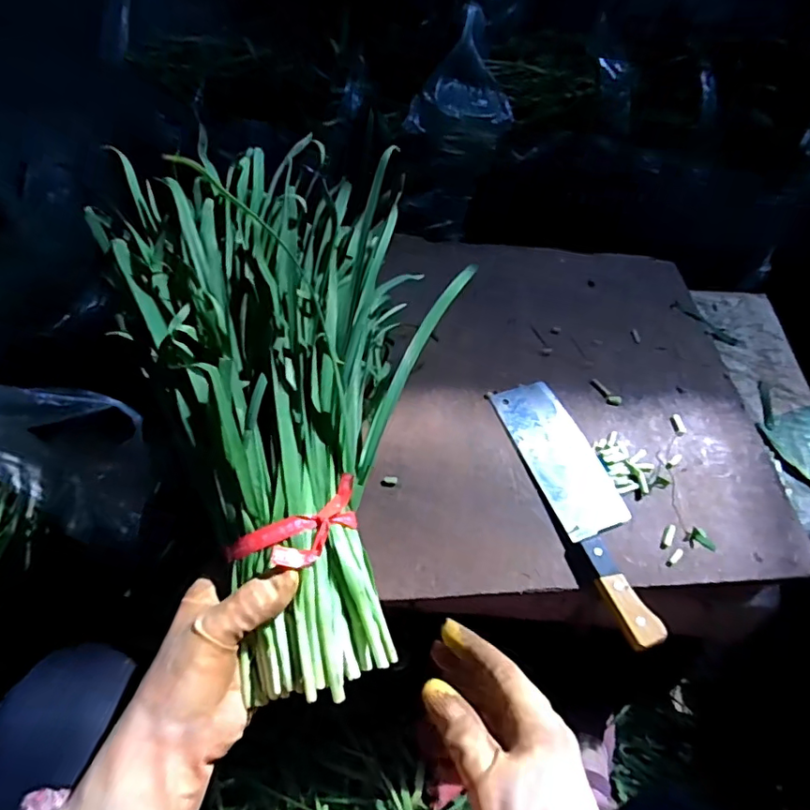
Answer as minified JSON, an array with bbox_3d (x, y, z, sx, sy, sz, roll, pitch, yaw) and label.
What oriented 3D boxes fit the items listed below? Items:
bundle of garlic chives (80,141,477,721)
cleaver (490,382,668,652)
[{"bbox_3d":[-0.087,-0.017,0.380,0.220,0.104,0.400,-10,71,-11],"label":"bundle of garlic chives"},{"bbox_3d":[0.172,0.085,0.516,0.069,0.014,0.269,-15,59,-14],"label":"cleaver"}]

